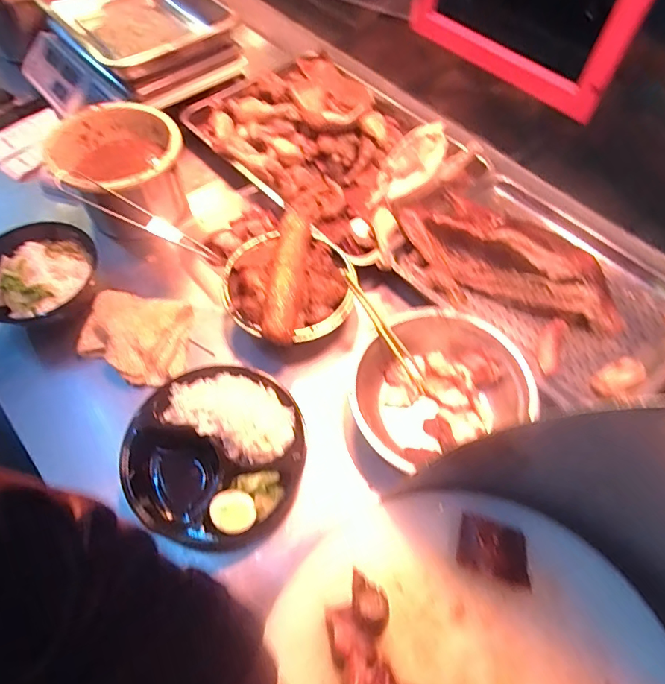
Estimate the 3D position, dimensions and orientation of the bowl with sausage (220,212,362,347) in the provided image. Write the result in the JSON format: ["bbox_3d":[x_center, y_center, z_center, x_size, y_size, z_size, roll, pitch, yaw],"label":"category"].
[{"bbox_3d":[-0.062,-0.087,0.648,0.180,0.066,0.190,-29,64,-16],"label":"bowl with sausage"}]

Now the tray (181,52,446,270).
[{"bbox_3d":[-0.002,-0.362,0.807,0.330,0.074,0.495,-40,68,-21],"label":"tray"}]

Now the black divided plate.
[{"bbox_3d":[-0.136,0.129,0.564,0.203,0.054,0.212,0,60,-1],"label":"black divided plate"}]

